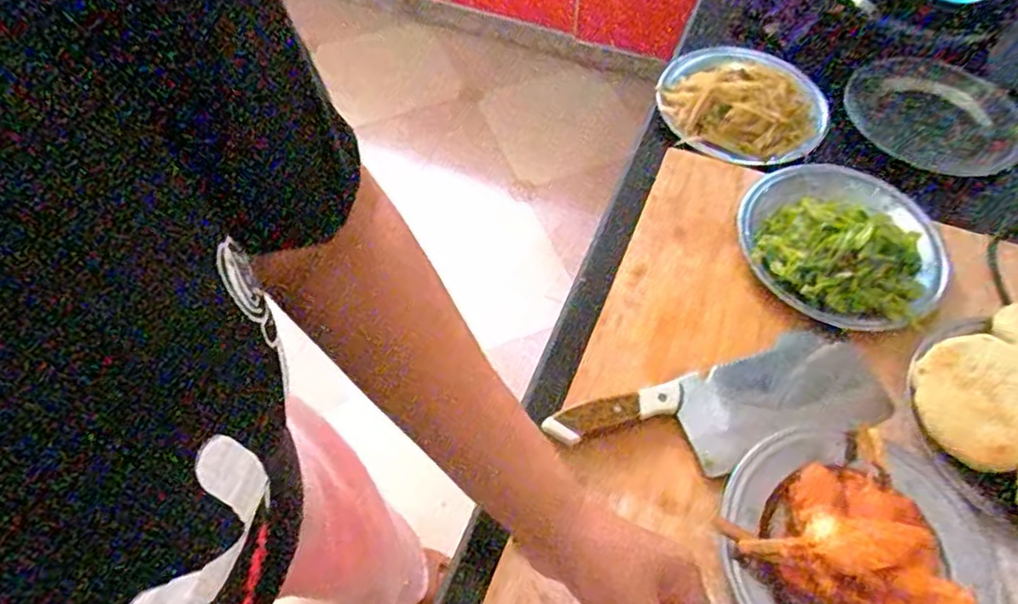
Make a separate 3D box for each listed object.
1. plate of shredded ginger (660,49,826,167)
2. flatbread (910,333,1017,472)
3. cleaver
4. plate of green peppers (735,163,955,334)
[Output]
[{"bbox_3d":[0.291,-0.261,0.776,0.196,0.035,0.195,18,61,16],"label":"plate of shredded ginger"},{"bbox_3d":[0.403,0.081,0.542,0.104,0.017,0.099,-48,50,4],"label":"flatbread"},{"bbox_3d":[0.188,0.097,0.557,0.289,0.024,0.096,-19,58,-7],"label":"cleaver"},{"bbox_3d":[0.343,-0.070,0.639,0.206,0.033,0.191,-2,57,4],"label":"plate of green peppers"}]

